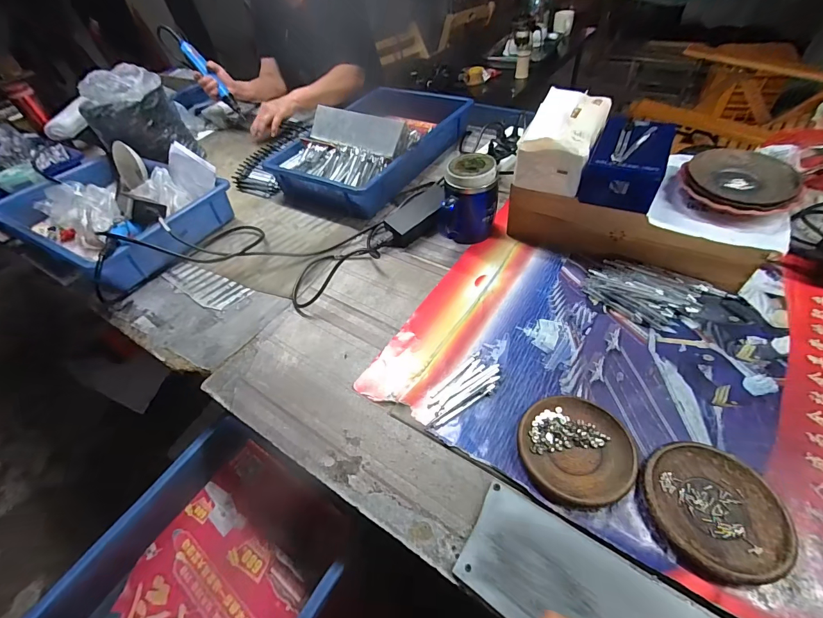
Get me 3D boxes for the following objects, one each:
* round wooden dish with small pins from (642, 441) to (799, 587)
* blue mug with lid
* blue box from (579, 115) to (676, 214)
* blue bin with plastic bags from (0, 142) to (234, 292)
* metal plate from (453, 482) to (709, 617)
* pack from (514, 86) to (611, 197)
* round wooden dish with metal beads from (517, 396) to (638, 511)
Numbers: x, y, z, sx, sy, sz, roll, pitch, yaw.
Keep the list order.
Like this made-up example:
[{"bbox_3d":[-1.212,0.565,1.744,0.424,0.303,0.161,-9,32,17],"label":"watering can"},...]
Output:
[{"bbox_3d":[0.284,0.186,0.347,0.111,0.017,0.115,-3,48,4],"label":"round wooden dish with small pins"},{"bbox_3d":[0.095,-0.174,0.618,0.097,0.134,0.080,0,48,6],"label":"blue mug with lid"},{"bbox_3d":[0.307,-0.208,0.523,0.092,0.070,0.130,21,56,24],"label":"blue box"},{"bbox_3d":[-0.611,-0.212,0.749,0.443,0.110,0.282,20,53,22],"label":"blue bin with plastic bags"},{"bbox_3d":[0.143,0.245,0.318,0.194,0.013,0.094,24,55,26],"label":"metal plate"},{"bbox_3d":[0.230,-0.254,0.559,0.094,0.090,0.145,21,56,24],"label":"pack"},{"bbox_3d":[0.175,0.149,0.397,0.112,0.016,0.116,-3,48,4],"label":"round wooden dish with metal beads"}]

